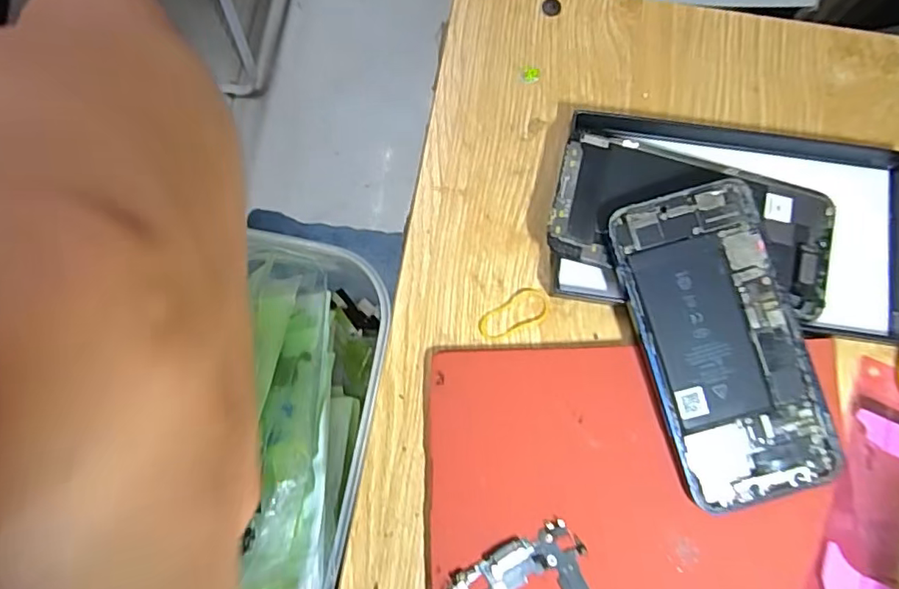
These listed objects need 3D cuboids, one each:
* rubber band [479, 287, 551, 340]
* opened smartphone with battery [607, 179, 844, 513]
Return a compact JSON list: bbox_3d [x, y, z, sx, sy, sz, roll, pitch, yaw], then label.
[{"bbox_3d":[0.032,0.010,0.276,0.038,0.004,0.017,-29,81,-4],"label":"rubber band"},{"bbox_3d":[0.127,0.022,0.256,0.071,0.004,0.143,-17,85,0],"label":"opened smartphone with battery"}]

